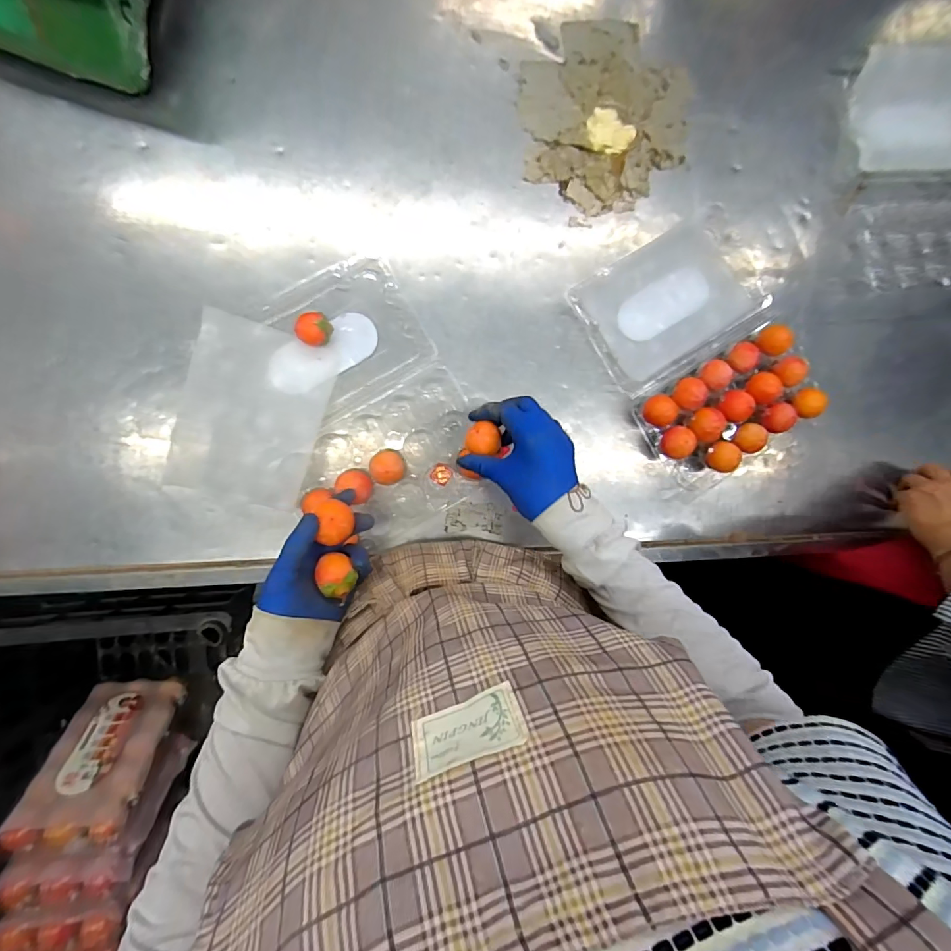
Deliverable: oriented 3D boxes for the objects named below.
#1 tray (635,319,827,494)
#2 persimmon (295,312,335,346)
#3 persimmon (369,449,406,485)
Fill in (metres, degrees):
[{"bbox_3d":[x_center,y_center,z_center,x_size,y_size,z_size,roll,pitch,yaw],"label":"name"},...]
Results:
[{"bbox_3d":[0.308,-0.083,0.544,0.211,0.040,0.145,-31,97,-2],"label":"tray"},{"bbox_3d":[-0.178,-0.162,0.501,0.034,0.034,0.036,0,95,-5],"label":"persimmon"},{"bbox_3d":[-0.100,-0.010,0.515,0.038,0.040,0.037,6,92,-7],"label":"persimmon"}]

